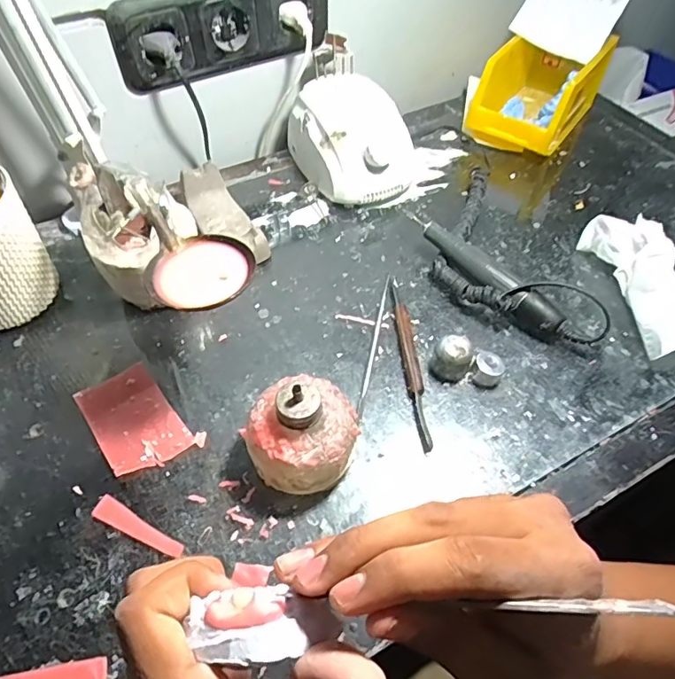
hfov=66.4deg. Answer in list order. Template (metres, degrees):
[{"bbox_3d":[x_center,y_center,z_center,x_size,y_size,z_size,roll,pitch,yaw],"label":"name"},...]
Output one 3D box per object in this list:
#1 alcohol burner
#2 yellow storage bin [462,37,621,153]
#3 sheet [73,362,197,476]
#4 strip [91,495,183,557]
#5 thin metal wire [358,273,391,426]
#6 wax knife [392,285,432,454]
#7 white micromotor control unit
[{"bbox_3d":[-0.023,0.062,0.349,0.071,0.073,0.068,1,53,-1],"label":"alcohol burner"},{"bbox_3d":[0.245,-0.299,0.630,0.103,0.094,0.167,34,59,22],"label":"yellow storage bin"},{"bbox_3d":[-0.155,0.061,0.393,0.056,0.004,0.088,-32,61,-22],"label":"sheet"},{"bbox_3d":[-0.133,0.125,0.342,0.068,0.004,0.015,25,56,16],"label":"strip"},{"bbox_3d":[0.032,0.001,0.444,0.005,0.004,0.152,10,53,6],"label":"thin metal wire"},{"bbox_3d":[0.061,0.014,0.428,0.016,0.011,0.162,-3,53,-4],"label":"wax knife"},{"bbox_3d":[0.019,-0.214,0.561,0.107,0.081,0.139,-20,56,-16],"label":"white micromotor control unit"}]

